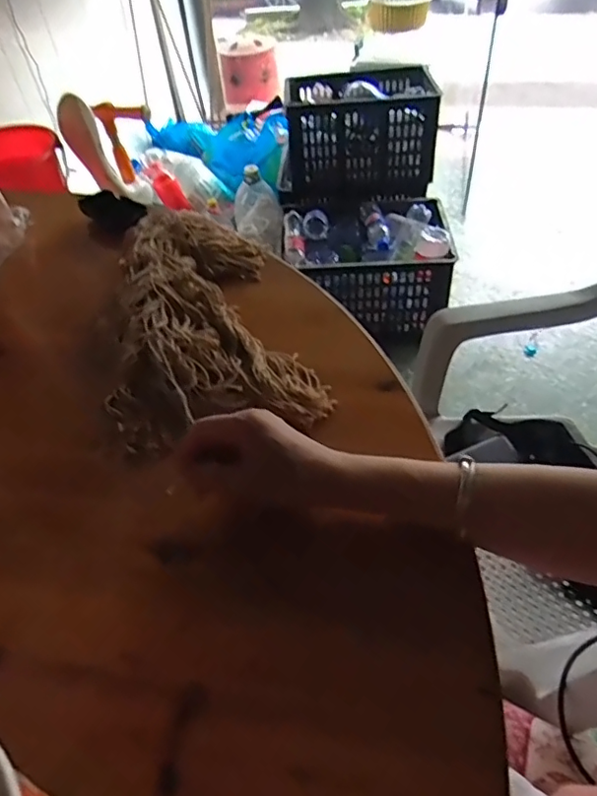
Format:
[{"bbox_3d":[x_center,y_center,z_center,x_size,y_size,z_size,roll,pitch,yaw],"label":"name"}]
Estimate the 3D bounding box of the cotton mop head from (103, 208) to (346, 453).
[{"bbox_3d":[-0.091,-0.096,0.582,0.187,0.057,0.322,-11,47,-4],"label":"cotton mop head"}]

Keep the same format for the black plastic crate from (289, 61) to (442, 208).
[{"bbox_3d":[0.181,-0.809,1.721,0.443,0.286,0.273,-2,47,4],"label":"black plastic crate"}]

